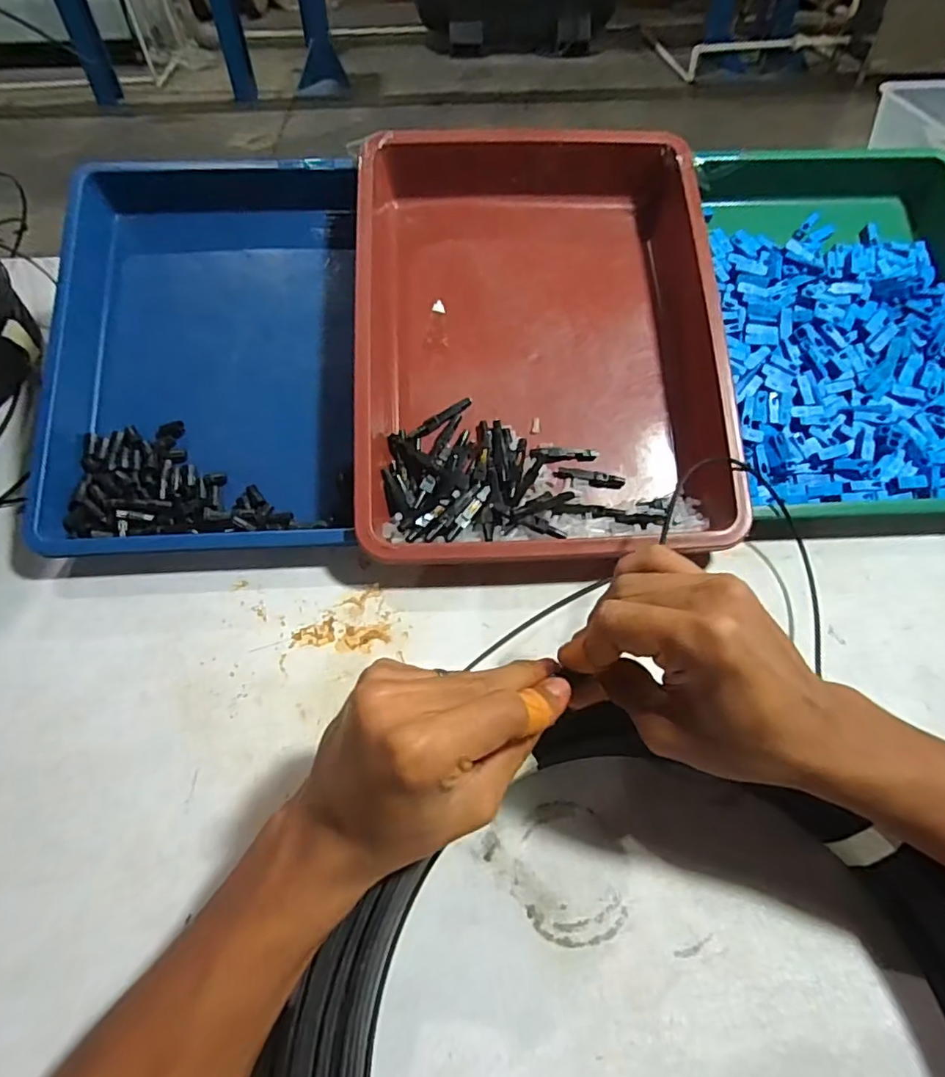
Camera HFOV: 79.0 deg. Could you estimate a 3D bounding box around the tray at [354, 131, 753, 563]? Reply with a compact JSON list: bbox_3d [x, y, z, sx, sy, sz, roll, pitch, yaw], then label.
[{"bbox_3d":[0.049,-0.156,0.440,0.267,0.066,0.353,-1,74,-3],"label":"tray"}]

